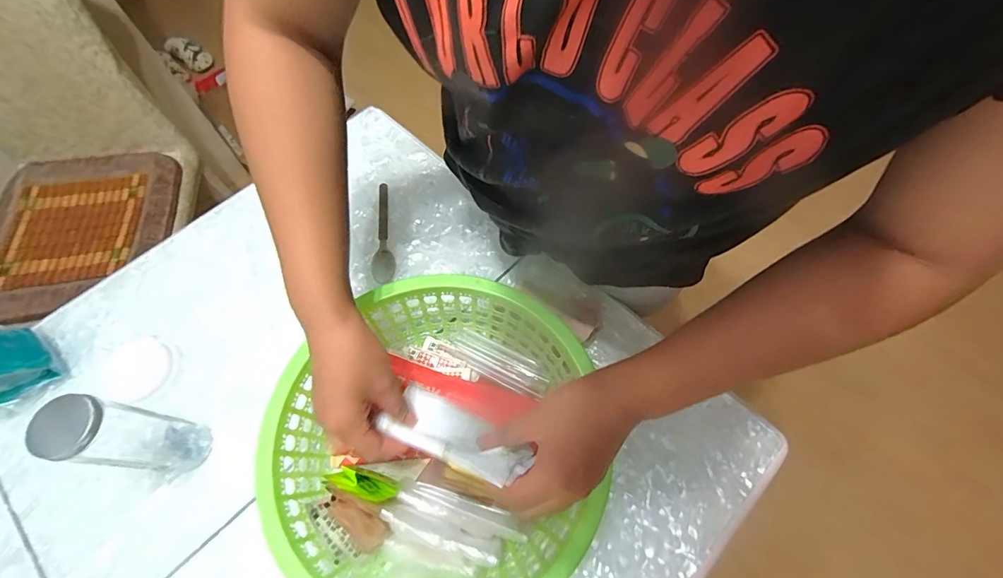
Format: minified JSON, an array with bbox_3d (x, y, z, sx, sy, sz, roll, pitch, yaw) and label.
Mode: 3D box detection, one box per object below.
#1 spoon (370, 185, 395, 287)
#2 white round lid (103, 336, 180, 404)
[{"bbox_3d":[-0.167,-0.085,0.638,0.031,0.008,0.164,-1,64,-2],"label":"spoon"},{"bbox_3d":[-0.439,0.097,0.537,0.081,0.005,0.079,1,64,-1],"label":"white round lid"}]

